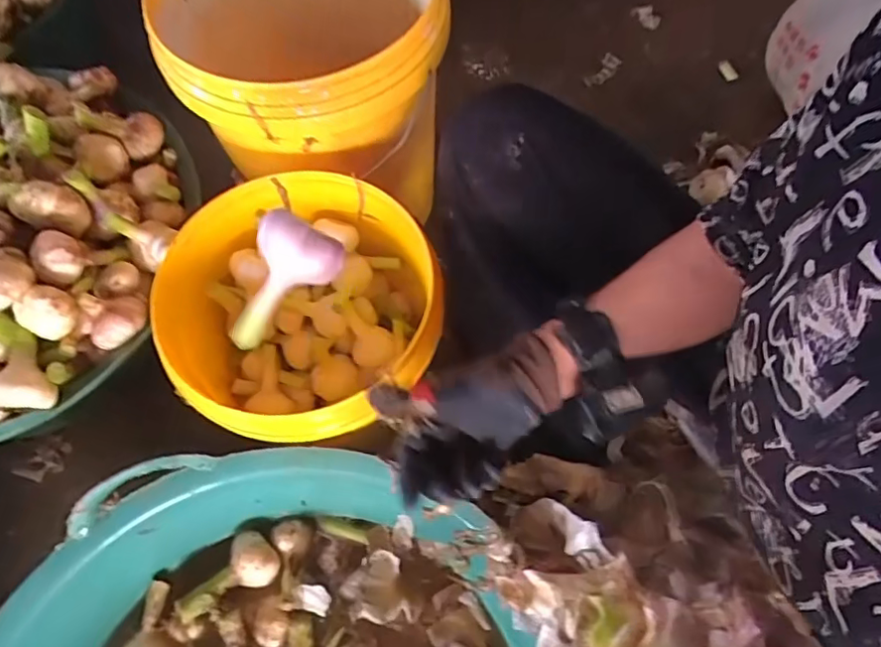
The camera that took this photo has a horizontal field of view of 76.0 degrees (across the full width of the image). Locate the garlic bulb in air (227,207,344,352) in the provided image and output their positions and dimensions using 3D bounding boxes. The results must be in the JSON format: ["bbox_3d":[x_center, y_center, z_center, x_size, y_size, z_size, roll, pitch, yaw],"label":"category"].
[{"bbox_3d":[-0.100,-0.030,0.385,0.054,0.093,0.049,19,21,-10],"label":"garlic bulb in air"}]

